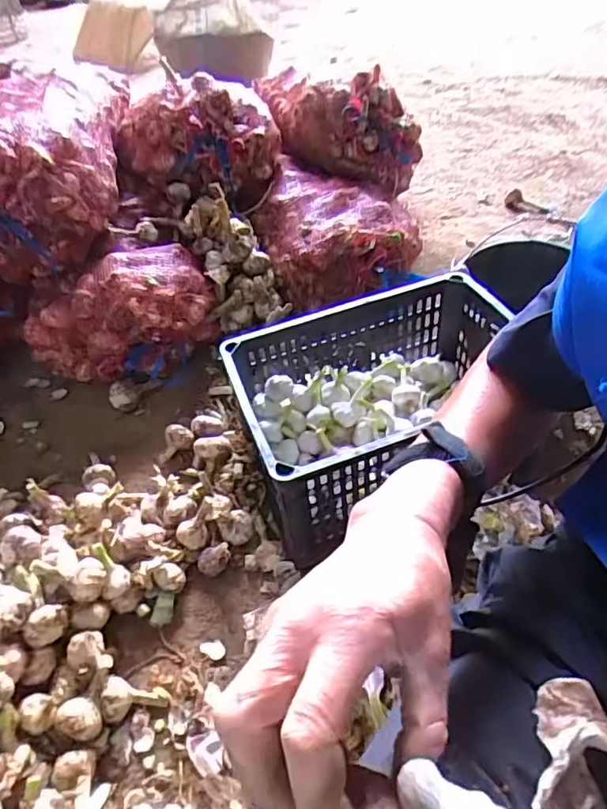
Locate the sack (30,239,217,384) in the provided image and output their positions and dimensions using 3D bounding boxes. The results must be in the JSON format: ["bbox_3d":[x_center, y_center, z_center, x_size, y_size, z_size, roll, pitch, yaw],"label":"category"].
[{"bbox_3d":[-0.345,-0.159,1.052,0.331,0.204,0.152,-26,54,-23],"label":"sack"}]

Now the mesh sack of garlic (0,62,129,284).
[{"bbox_3d":[-0.533,-0.477,1.076,0.301,0.256,0.445,-4,48,-2],"label":"mesh sack of garlic"}]

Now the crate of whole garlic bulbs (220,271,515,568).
[{"bbox_3d":[0.125,-0.002,0.868,0.445,0.204,0.300,-17,49,-14],"label":"crate of whole garlic bulbs"}]

